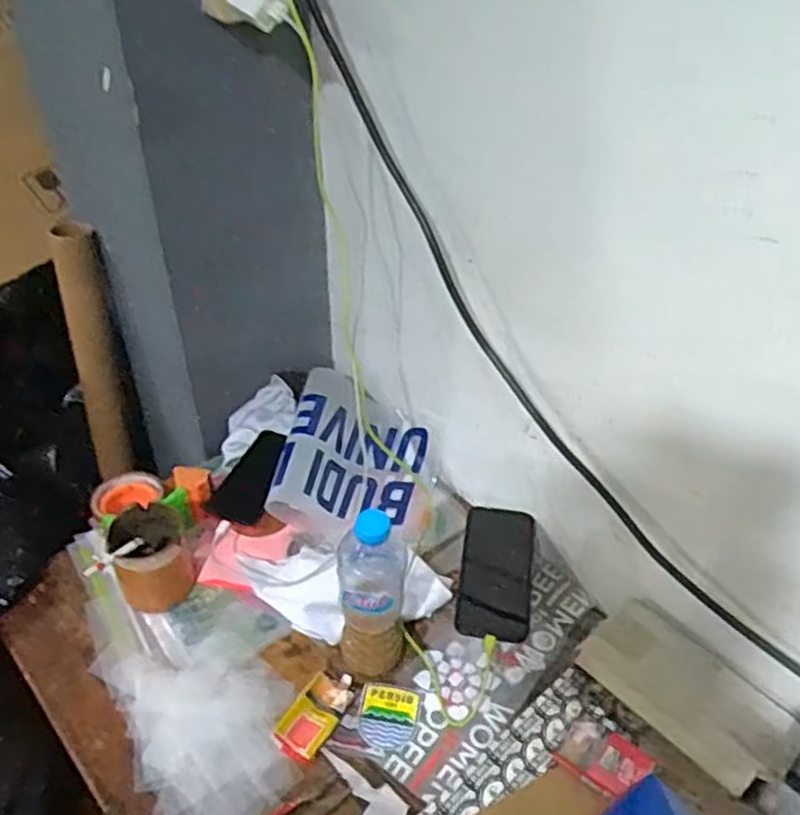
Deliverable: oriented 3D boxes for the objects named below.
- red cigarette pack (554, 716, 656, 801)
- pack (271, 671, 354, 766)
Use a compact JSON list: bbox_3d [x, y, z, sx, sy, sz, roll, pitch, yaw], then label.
[{"bbox_3d":[0.183,0.317,0.686,0.074,0.019,0.055,27,48,26],"label":"red cigarette pack"},{"bbox_3d":[-0.081,0.301,0.752,0.044,0.017,0.094,25,47,24],"label":"pack"}]

